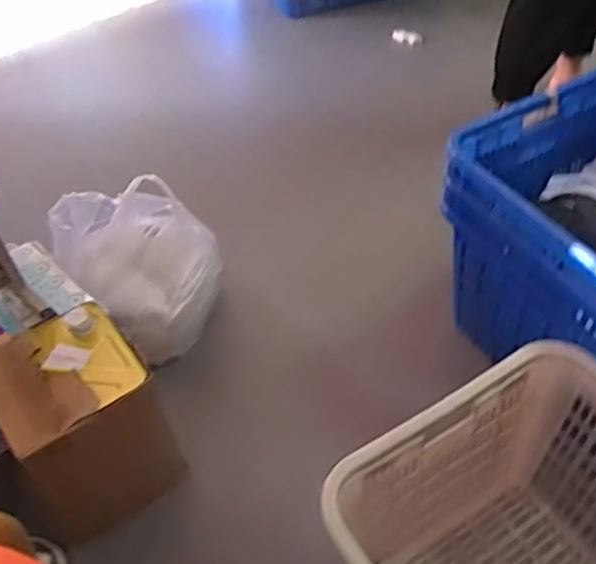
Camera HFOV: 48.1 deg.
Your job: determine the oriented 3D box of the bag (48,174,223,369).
[{"bbox_3d":[-0.381,-0.067,1.588,0.276,0.317,0.367,-37,55,-25],"label":"bag"}]

